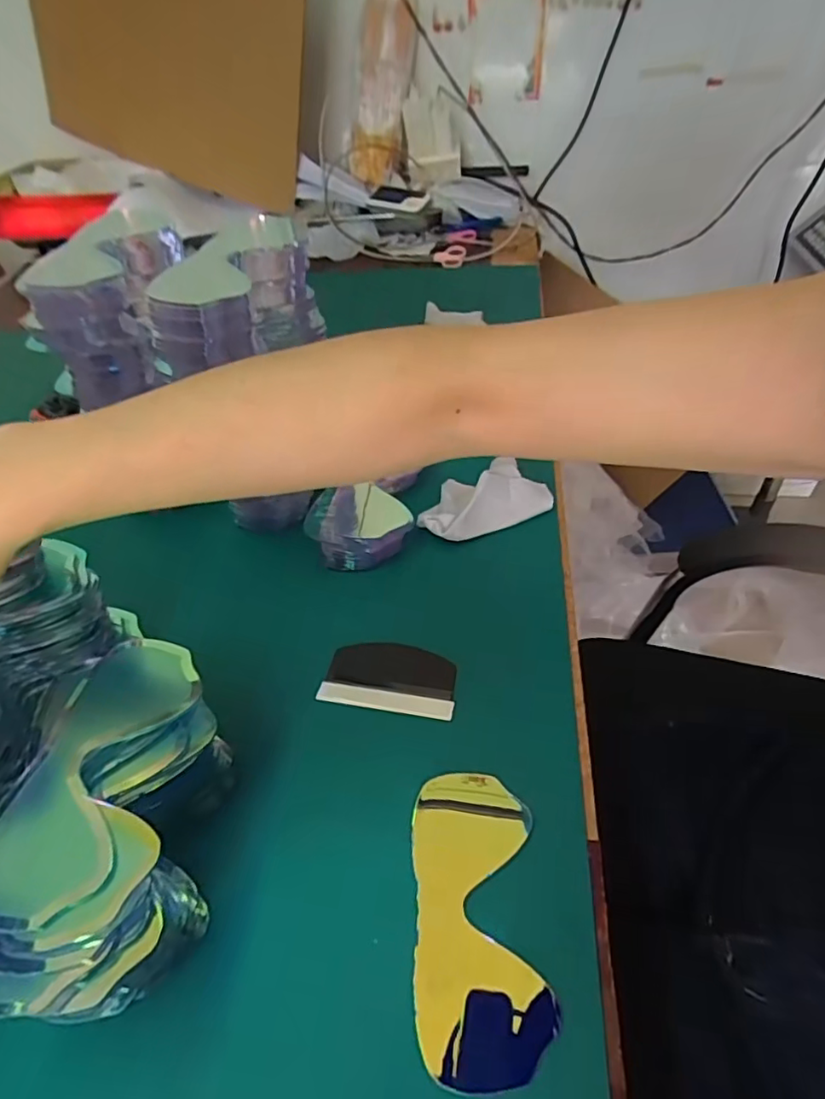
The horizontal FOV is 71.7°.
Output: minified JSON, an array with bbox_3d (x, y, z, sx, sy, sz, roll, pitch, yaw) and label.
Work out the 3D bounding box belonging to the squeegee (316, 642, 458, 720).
[{"bbox_3d":[-0.015,0.089,0.400,0.090,0.005,0.052,6,48,10],"label":"squeegee"}]

